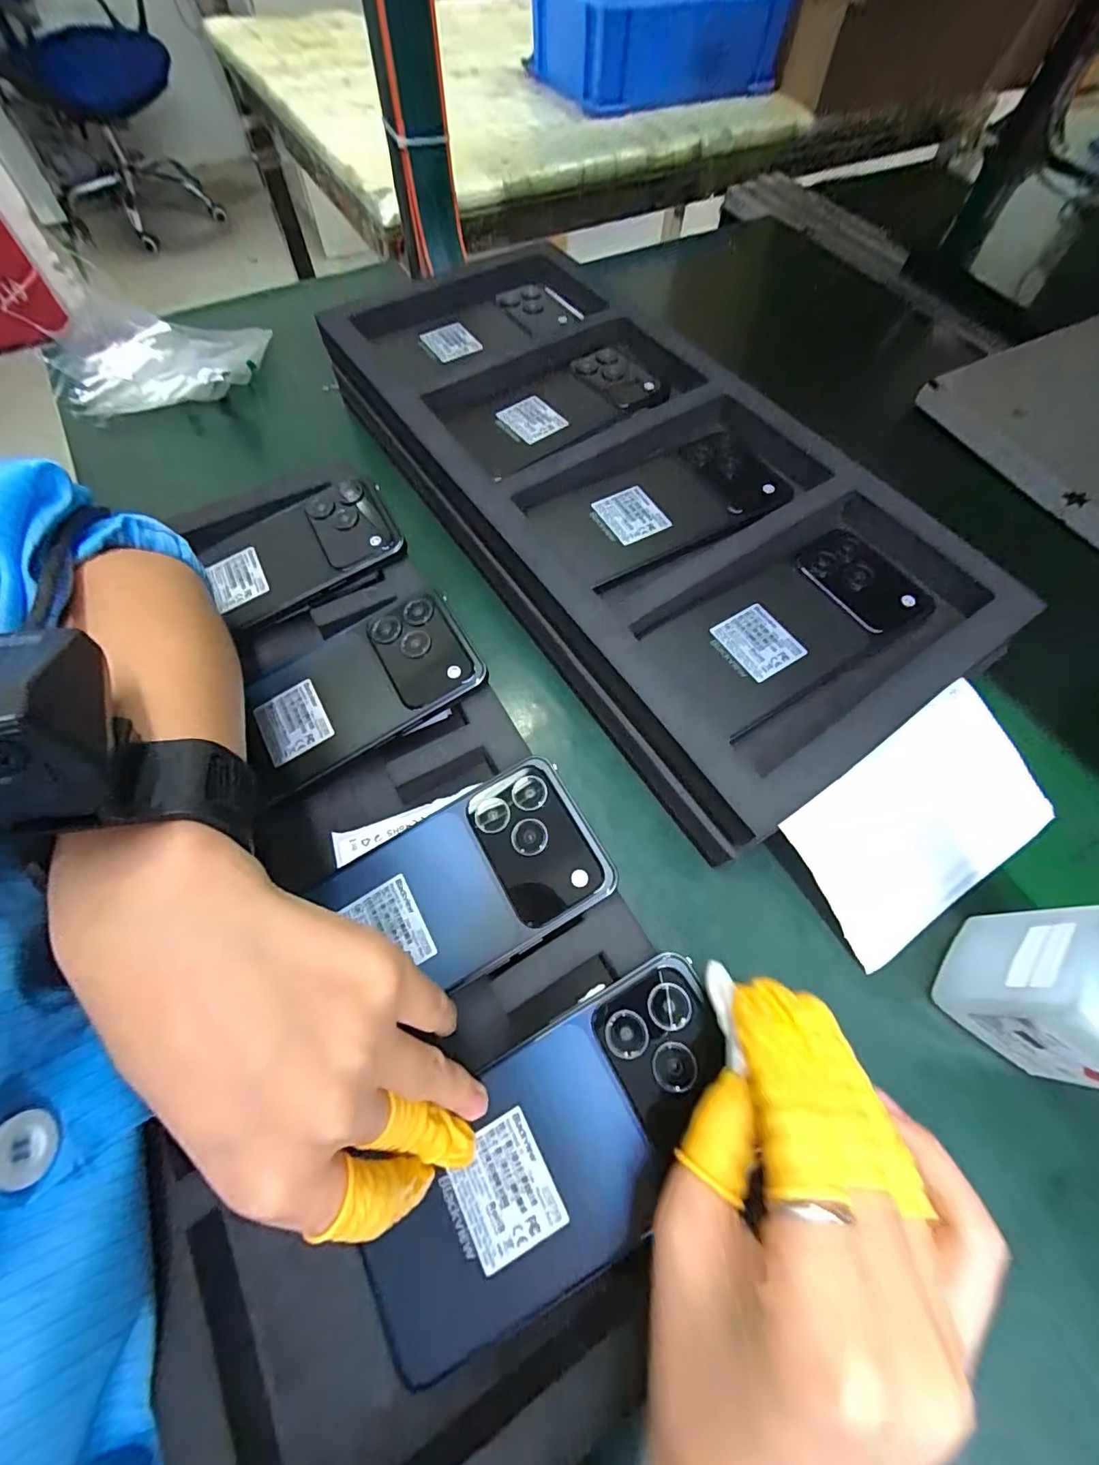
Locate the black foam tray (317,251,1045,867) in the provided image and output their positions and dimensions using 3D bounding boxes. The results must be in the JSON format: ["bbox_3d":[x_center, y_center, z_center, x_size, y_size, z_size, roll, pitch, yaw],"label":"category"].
[{"bbox_3d":[0.036,-0.182,0.343,0.235,0.046,0.485,-35,70,-11],"label":"black foam tray"}]

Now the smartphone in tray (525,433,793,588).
[{"bbox_3d":[0.070,-0.142,0.317,0.152,0.013,0.075,-25,69,-7],"label":"smartphone in tray"}]

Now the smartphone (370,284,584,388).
[{"bbox_3d":[-0.052,-0.310,0.395,0.150,0.017,0.083,-32,70,-10],"label":"smartphone"}]

